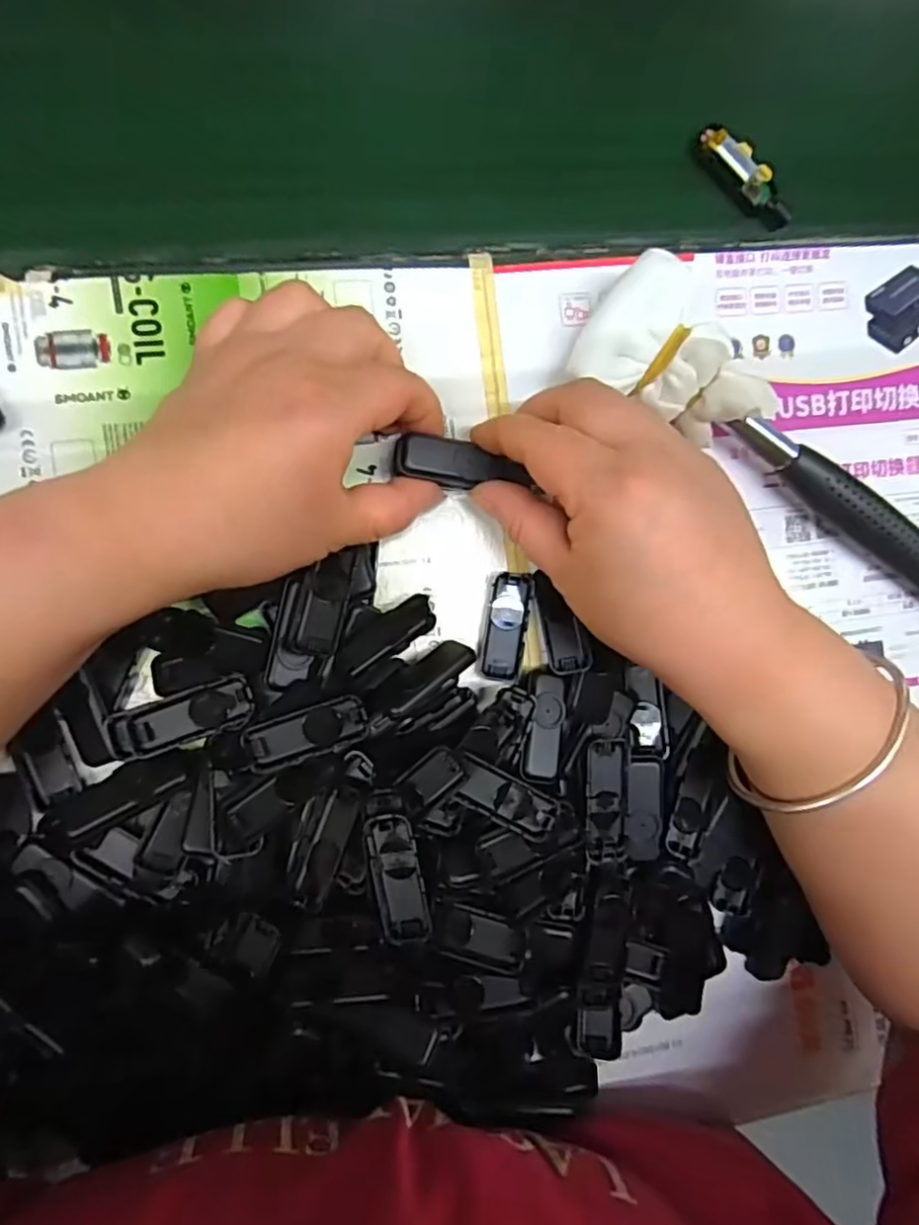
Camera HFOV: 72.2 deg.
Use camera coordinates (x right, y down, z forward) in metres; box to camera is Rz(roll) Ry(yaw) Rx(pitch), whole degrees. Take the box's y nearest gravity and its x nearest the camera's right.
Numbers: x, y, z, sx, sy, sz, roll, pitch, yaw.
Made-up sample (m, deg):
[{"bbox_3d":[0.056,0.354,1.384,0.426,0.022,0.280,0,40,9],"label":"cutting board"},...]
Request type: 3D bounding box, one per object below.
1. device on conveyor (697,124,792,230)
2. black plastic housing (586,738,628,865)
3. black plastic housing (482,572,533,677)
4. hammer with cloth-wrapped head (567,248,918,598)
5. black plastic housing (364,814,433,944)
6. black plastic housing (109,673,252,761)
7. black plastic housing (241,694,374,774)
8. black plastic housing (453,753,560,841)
[{"bbox_3d":[0.138,-0.209,0.300,0.057,0.011,0.019,41,83,-7],"label":"device on conveyor"},{"bbox_3d":[0.061,0.077,0.259,0.018,0.005,0.051,0,90,-9],"label":"black plastic housing"},{"bbox_3d":[0.021,0.006,0.272,0.018,0.007,0.045,9,88,-9],"label":"black plastic housing"},{"bbox_3d":[0.157,-0.067,0.280,0.233,0.027,0.053,31,85,-14],"label":"hammer with cloth-wrapped head"},{"bbox_3d":[-0.023,0.099,0.237,0.018,0.016,0.047,-12,92,-9],"label":"black plastic housing"},{"bbox_3d":[-0.105,0.040,0.239,0.052,0.004,0.018,-19,93,-9],"label":"black plastic housing"},{"bbox_3d":[-0.058,0.047,0.242,0.045,0.006,0.019,-19,93,-9],"label":"black plastic housing"},{"bbox_3d":[0.018,0.074,0.249,0.044,0.011,0.017,30,85,-8],"label":"black plastic housing"}]

